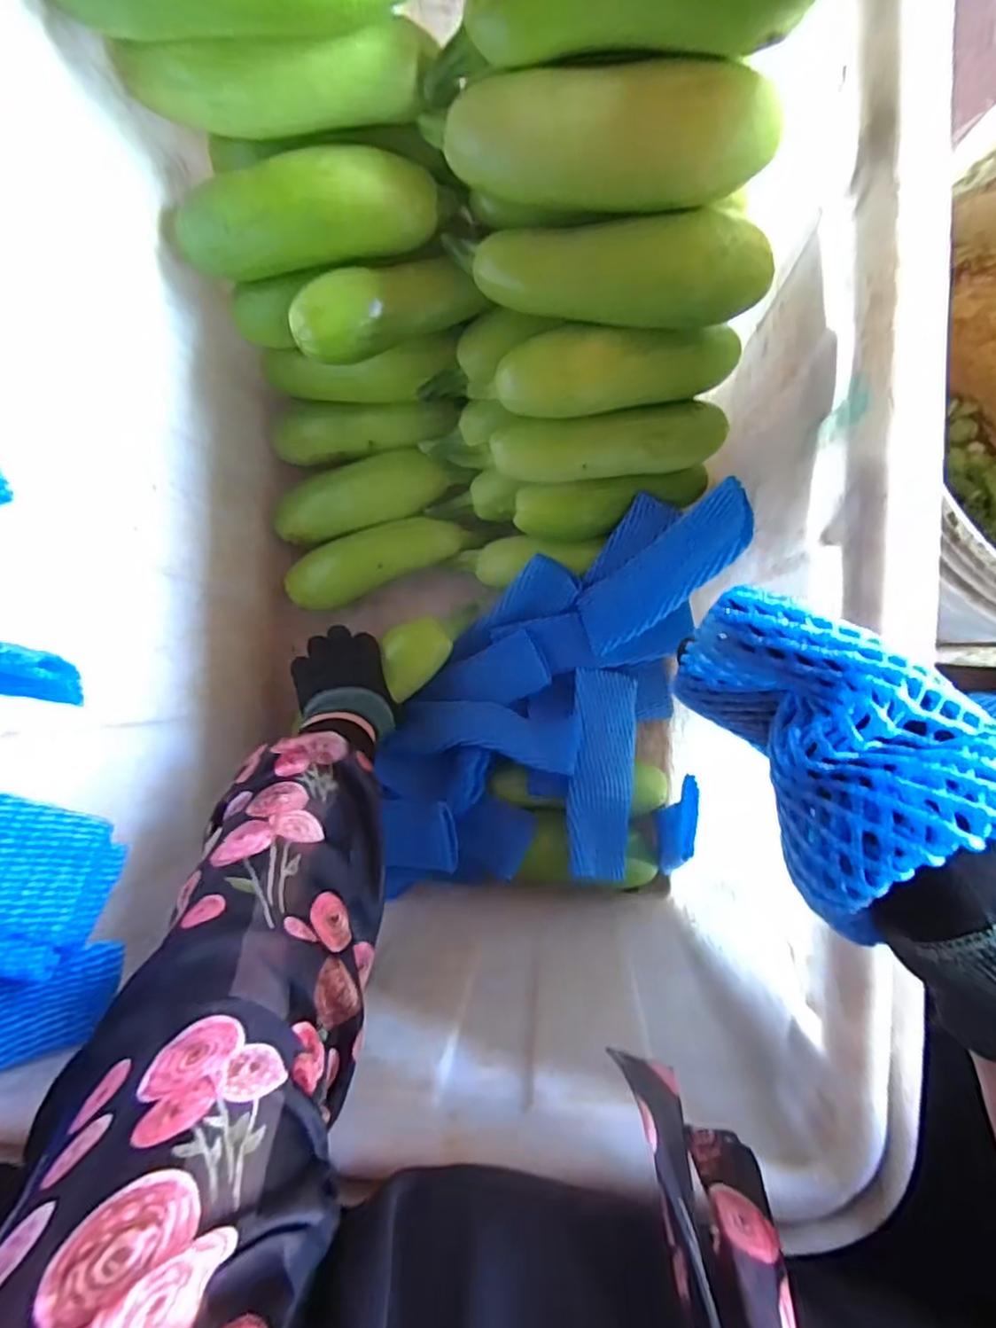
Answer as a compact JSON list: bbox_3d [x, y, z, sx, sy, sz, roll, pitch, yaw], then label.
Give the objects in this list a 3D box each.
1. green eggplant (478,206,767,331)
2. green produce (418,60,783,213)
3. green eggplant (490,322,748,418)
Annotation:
[{"bbox_3d":[0.081,-0.263,0.441,0.200,0.055,0.052,5,89,5],"label":"green eggplant"},{"bbox_3d":[0.058,-0.316,0.396,0.206,0.051,0.059,7,89,5],"label":"green produce"},{"bbox_3d":[0.089,-0.219,0.485,0.184,0.050,0.047,-8,88,4],"label":"green eggplant"}]

